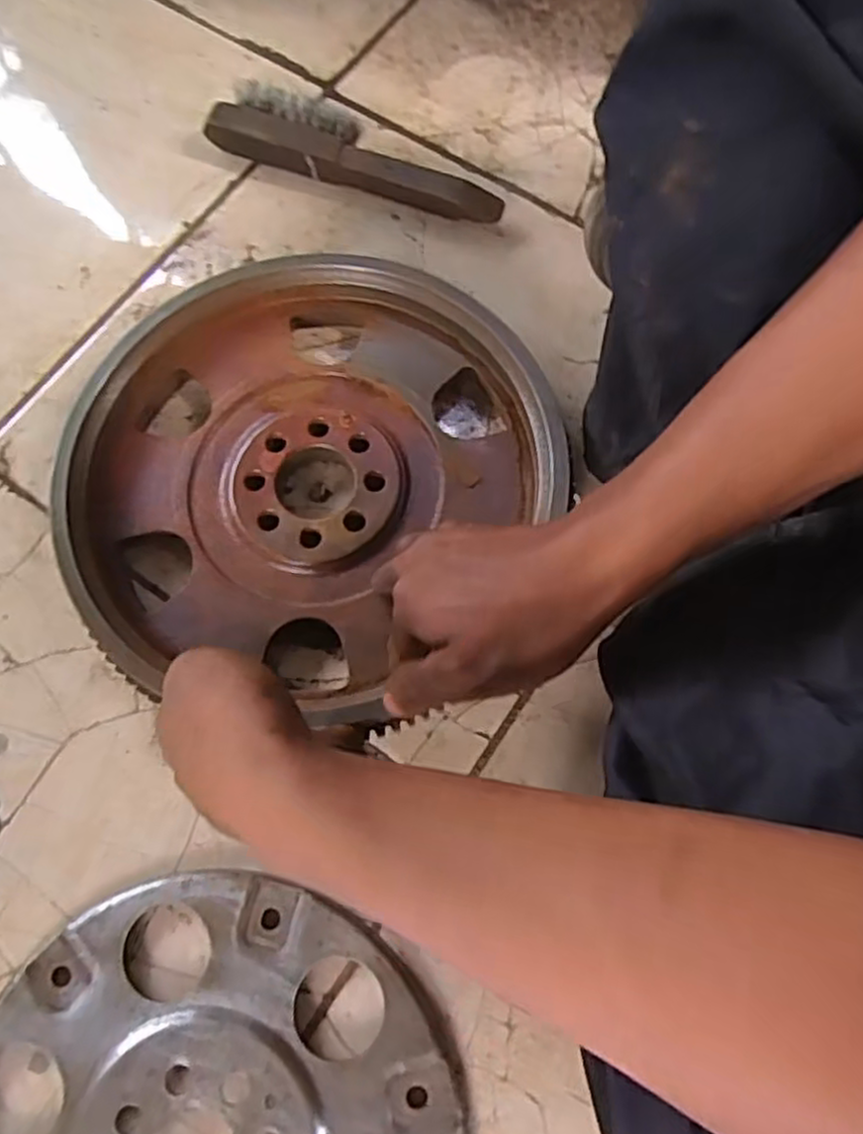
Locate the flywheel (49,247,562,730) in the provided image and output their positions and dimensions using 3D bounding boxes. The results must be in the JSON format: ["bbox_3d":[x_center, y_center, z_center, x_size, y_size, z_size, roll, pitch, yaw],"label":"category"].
[{"bbox_3d":[-0.082,-0.060,0.464,0.273,0.039,0.299,0,72,1],"label":"flywheel"}]

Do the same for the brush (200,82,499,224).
[{"bbox_3d":[-0.056,-0.314,0.565,0.236,0.037,0.052,22,74,8],"label":"brush"}]

